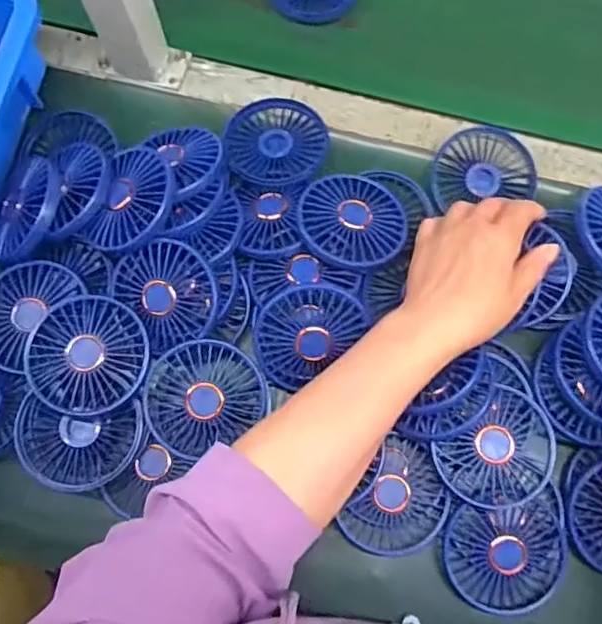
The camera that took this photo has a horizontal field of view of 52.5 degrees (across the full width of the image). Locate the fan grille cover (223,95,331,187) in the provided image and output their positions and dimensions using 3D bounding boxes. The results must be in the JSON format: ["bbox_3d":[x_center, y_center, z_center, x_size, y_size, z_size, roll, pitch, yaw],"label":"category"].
[{"bbox_3d":[-0.022,-0.148,0.529,0.088,0.021,0.085,15,75,4],"label":"fan grille cover"}]

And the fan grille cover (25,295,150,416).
[{"bbox_3d":[-0.158,0.030,0.452,0.083,0.022,0.084,-16,75,-4],"label":"fan grille cover"}]

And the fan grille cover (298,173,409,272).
[{"bbox_3d":[0.042,-0.074,0.490,0.084,0.023,0.084,6,74,2],"label":"fan grille cover"}]

